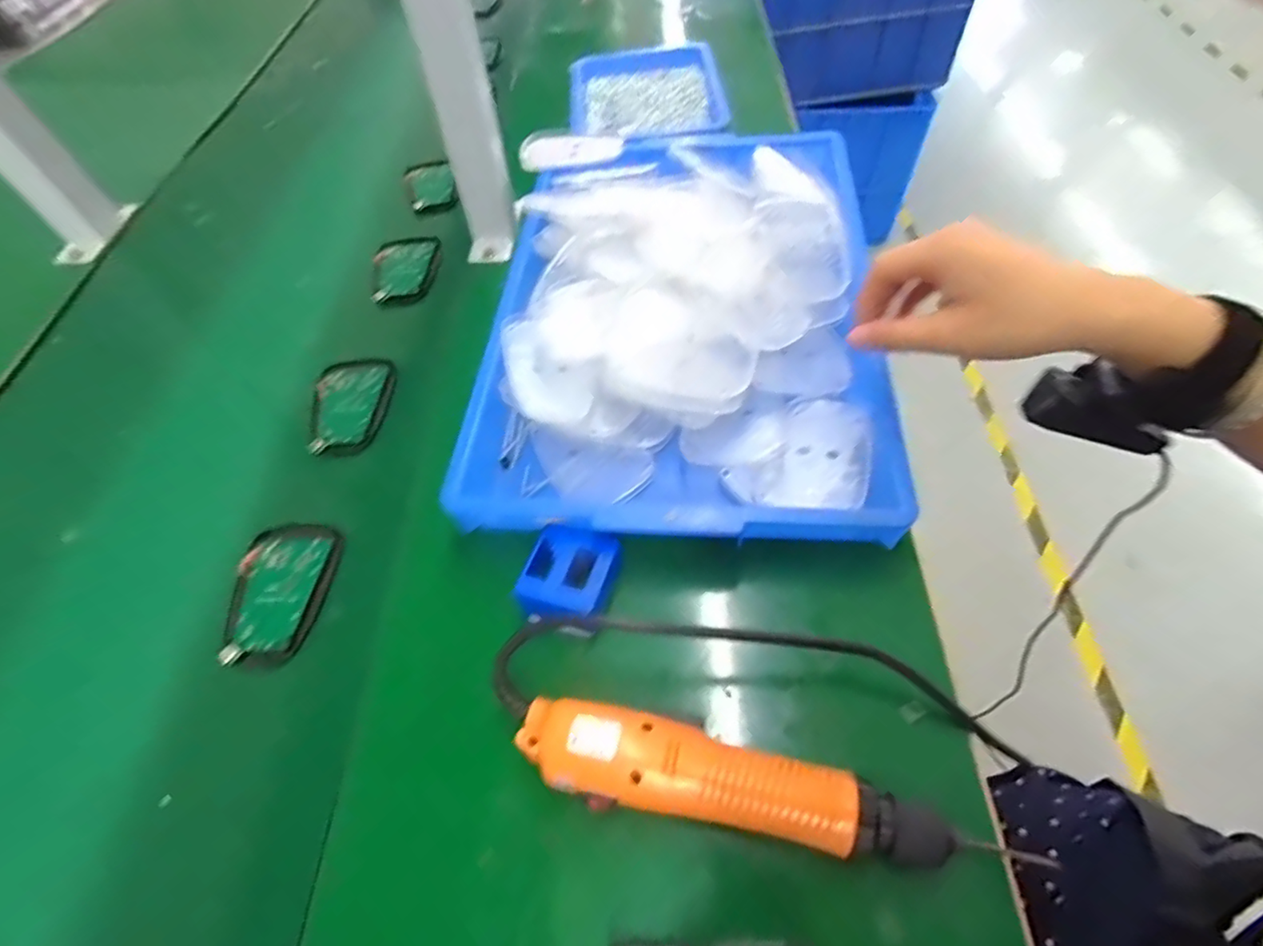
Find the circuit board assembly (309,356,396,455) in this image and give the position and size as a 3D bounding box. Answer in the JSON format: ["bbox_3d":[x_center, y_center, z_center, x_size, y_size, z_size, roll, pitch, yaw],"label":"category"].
[{"bbox_3d":[-0.236,-0.055,0.477,0.061,0.013,0.094,0,56,4],"label":"circuit board assembly"}]

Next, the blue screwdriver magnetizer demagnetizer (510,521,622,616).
[{"bbox_3d":[-0.038,0.063,0.351,0.051,0.029,0.057,11,58,11],"label":"blue screwdriver magnetizer demagnetizer"}]

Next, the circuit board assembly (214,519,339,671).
[{"bbox_3d":[-0.240,0.080,0.388,0.061,0.014,0.097,2,56,5],"label":"circuit board assembly"}]

